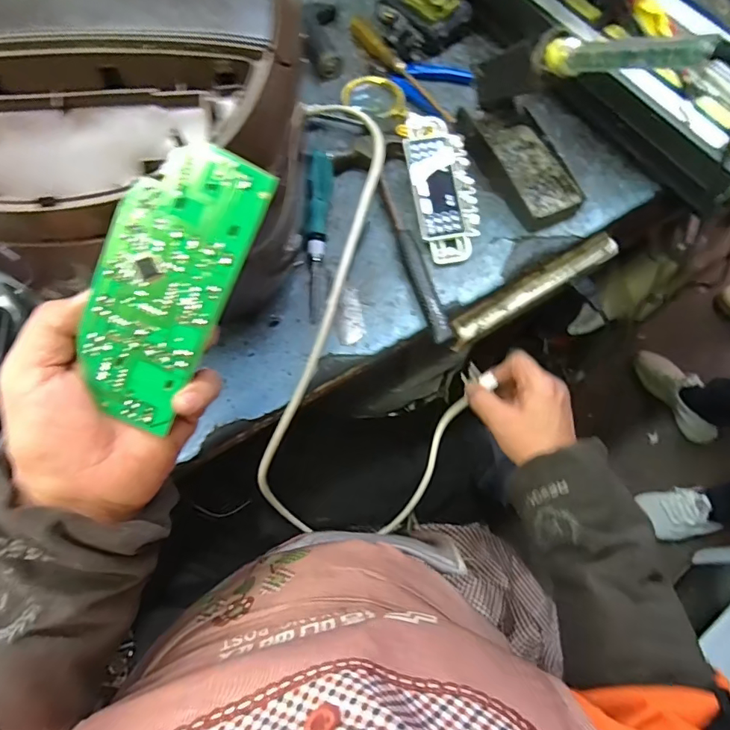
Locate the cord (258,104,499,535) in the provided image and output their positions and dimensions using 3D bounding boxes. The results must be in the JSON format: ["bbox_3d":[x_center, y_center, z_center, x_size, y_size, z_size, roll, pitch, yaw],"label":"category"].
[{"bbox_3d":[0.025,-0.040,0.554,0.222,0.275,0.434,6,67,0],"label":"cord"}]

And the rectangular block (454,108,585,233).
[{"bbox_3d":[0.165,-0.217,0.513,0.072,0.032,0.149,-24,70,-12],"label":"rectangular block"}]

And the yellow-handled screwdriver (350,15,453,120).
[{"bbox_3d":[0.044,-0.348,0.570,0.019,0.025,0.206,-29,71,-14],"label":"yellow-handled screwdriver"}]

